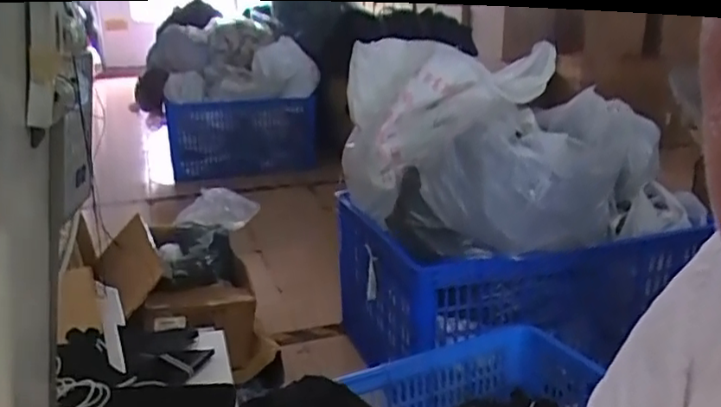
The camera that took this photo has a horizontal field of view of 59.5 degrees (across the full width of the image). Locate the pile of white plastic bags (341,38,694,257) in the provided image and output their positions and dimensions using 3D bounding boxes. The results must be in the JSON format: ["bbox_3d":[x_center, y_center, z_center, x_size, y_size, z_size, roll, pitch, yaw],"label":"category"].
[{"bbox_3d":[0.415,-0.188,1.816,0.733,0.468,0.676,-10,20,-28],"label":"pile of white plastic bags"}]

